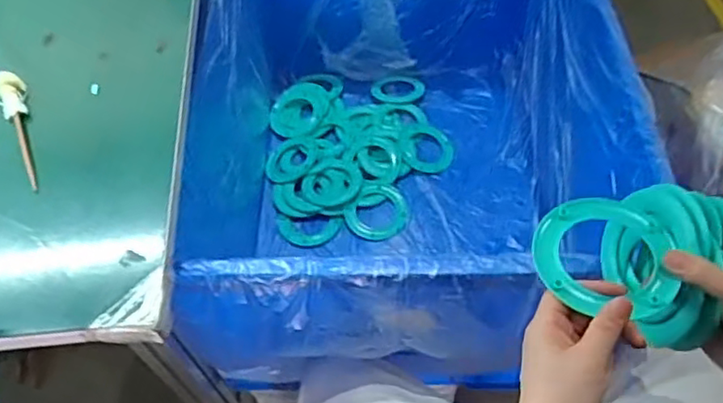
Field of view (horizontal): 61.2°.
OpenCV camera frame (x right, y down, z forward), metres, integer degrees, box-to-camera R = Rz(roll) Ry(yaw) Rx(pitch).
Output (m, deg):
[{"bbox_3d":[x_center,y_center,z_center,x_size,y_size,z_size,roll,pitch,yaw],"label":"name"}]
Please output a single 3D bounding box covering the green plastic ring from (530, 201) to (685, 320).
[{"bbox_3d":[0.188,0.042,0.475,0.103,0.015,0.099,0,54,0],"label":"green plastic ring"}]

